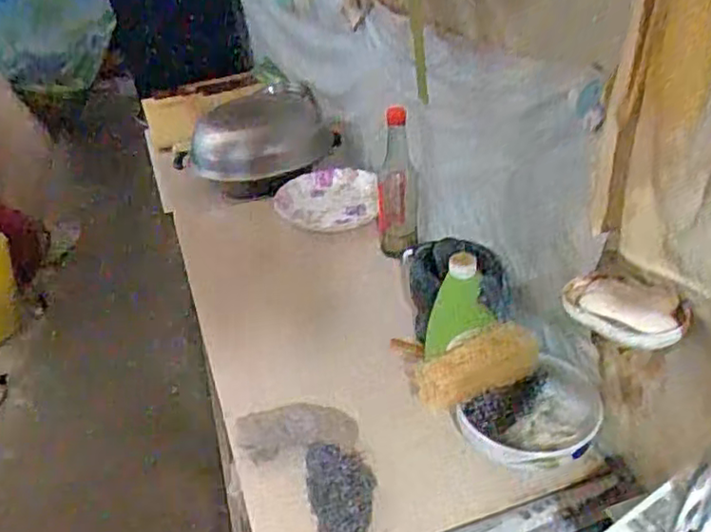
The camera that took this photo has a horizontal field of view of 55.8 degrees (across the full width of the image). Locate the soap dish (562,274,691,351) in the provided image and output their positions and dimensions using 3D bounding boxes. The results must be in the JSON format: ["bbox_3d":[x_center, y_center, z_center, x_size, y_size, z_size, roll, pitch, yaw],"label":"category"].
[{"bbox_3d":[0.240,0.037,0.598,0.078,0.030,0.106,-25,46,-22],"label":"soap dish"}]

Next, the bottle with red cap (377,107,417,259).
[{"bbox_3d":[0.064,-0.121,1.047,0.060,0.254,0.079,-2,42,2],"label":"bottle with red cap"}]

